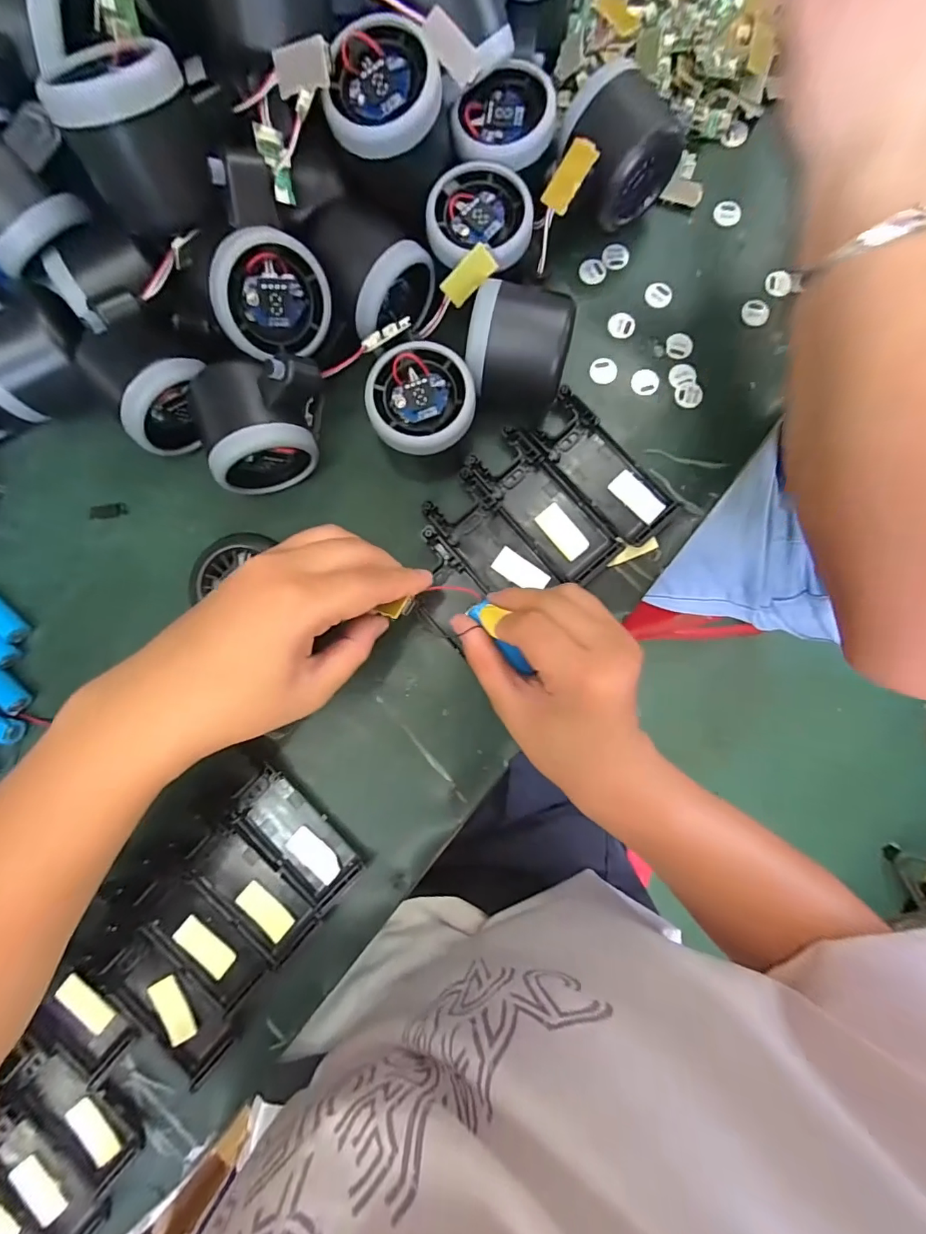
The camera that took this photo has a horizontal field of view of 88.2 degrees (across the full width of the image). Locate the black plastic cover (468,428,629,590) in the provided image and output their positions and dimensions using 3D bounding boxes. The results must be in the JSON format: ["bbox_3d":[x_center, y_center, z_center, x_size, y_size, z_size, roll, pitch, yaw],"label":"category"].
[{"bbox_3d":[0.049,-0.067,0.290,0.043,0.009,0.098,-40,88,-2],"label":"black plastic cover"}]

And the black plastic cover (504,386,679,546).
[{"bbox_3d":[0.082,-0.092,0.291,0.103,0.009,0.043,45,88,2],"label":"black plastic cover"}]

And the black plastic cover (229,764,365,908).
[{"bbox_3d":[-0.100,0.129,0.280,0.080,0.010,0.038,41,88,2],"label":"black plastic cover"}]

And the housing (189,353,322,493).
[{"bbox_3d":[-0.111,-0.112,0.268,0.071,0.066,0.055,-27,88,-1],"label":"housing"}]

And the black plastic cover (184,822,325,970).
[{"bbox_3d":[-0.122,0.160,0.278,0.079,0.011,0.041,43,88,2],"label":"black plastic cover"}]

